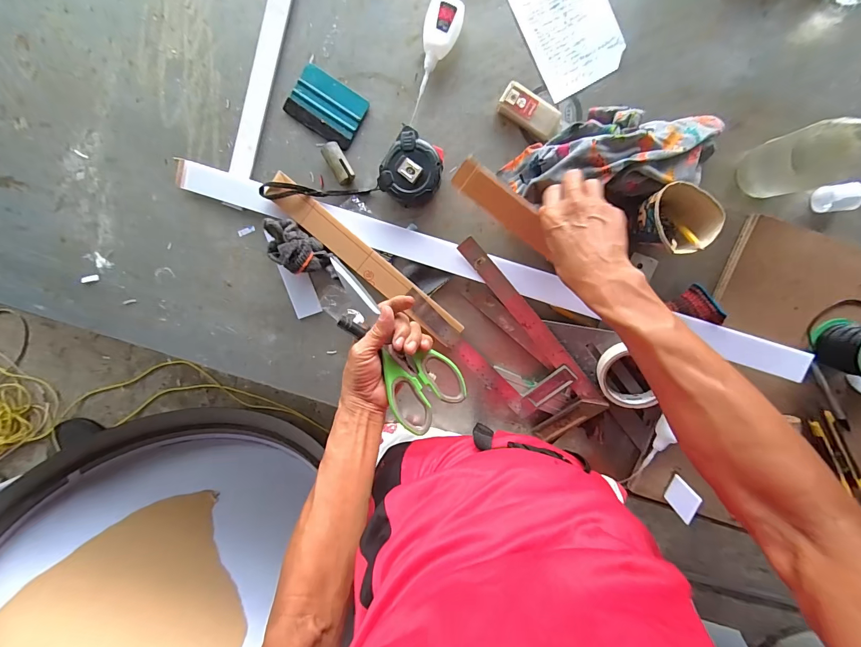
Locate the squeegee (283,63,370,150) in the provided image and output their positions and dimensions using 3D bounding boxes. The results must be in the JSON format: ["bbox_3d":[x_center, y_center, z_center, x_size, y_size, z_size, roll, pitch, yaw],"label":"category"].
[{"bbox_3d":[-0.139,-0.291,0.504,0.098,0.007,0.071,33,99,-2],"label":"squeegee"}]

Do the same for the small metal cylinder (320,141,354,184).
[{"bbox_3d":[-0.123,-0.215,0.505,0.025,0.021,0.052,-30,96,7],"label":"small metal cylinder"}]

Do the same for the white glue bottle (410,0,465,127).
[{"bbox_3d":[0.007,-0.336,0.482,0.044,0.030,0.139,13,99,1],"label":"white glue bottle"}]

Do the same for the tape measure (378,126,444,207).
[{"bbox_3d":[-0.022,-0.202,0.495,0.085,0.043,0.090,32,99,-2],"label":"tape measure"}]

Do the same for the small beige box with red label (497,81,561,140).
[{"bbox_3d":[0.130,-0.275,0.490,0.081,0.020,0.039,31,99,-2],"label":"small beige box with red label"}]

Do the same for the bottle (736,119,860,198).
[{"bbox_3d":[0.431,-0.186,0.410,0.063,0.173,0.068,-12,97,5],"label":"bottle"}]

